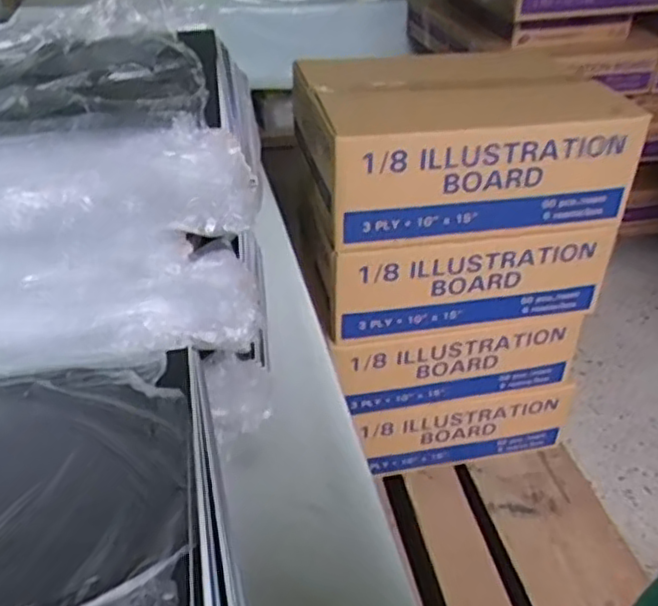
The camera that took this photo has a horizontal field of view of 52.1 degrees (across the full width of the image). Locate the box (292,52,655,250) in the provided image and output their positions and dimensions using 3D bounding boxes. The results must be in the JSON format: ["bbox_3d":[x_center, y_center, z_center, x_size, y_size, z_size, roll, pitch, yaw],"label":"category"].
[{"bbox_3d":[0.229,-0.299,1.227,0.524,0.211,0.363,-6,36,-10],"label":"box"}]

